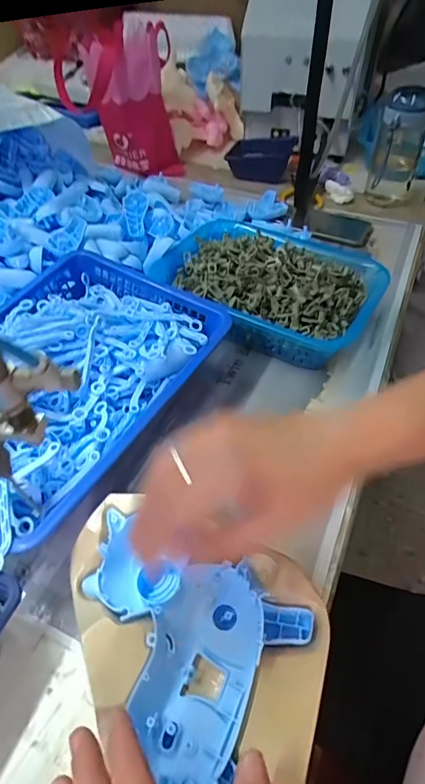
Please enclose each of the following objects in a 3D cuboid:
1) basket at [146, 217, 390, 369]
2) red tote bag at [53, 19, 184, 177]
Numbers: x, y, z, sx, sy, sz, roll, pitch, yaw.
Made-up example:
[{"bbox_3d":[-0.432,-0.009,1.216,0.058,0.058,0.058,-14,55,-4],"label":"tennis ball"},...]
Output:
[{"bbox_3d":[0.061,-0.129,0.526,0.266,0.062,0.185,28,54,22],"label":"basket"},{"bbox_3d":[-0.160,-0.512,0.774,0.183,0.224,0.103,-25,54,-21],"label":"red tote bag"}]

